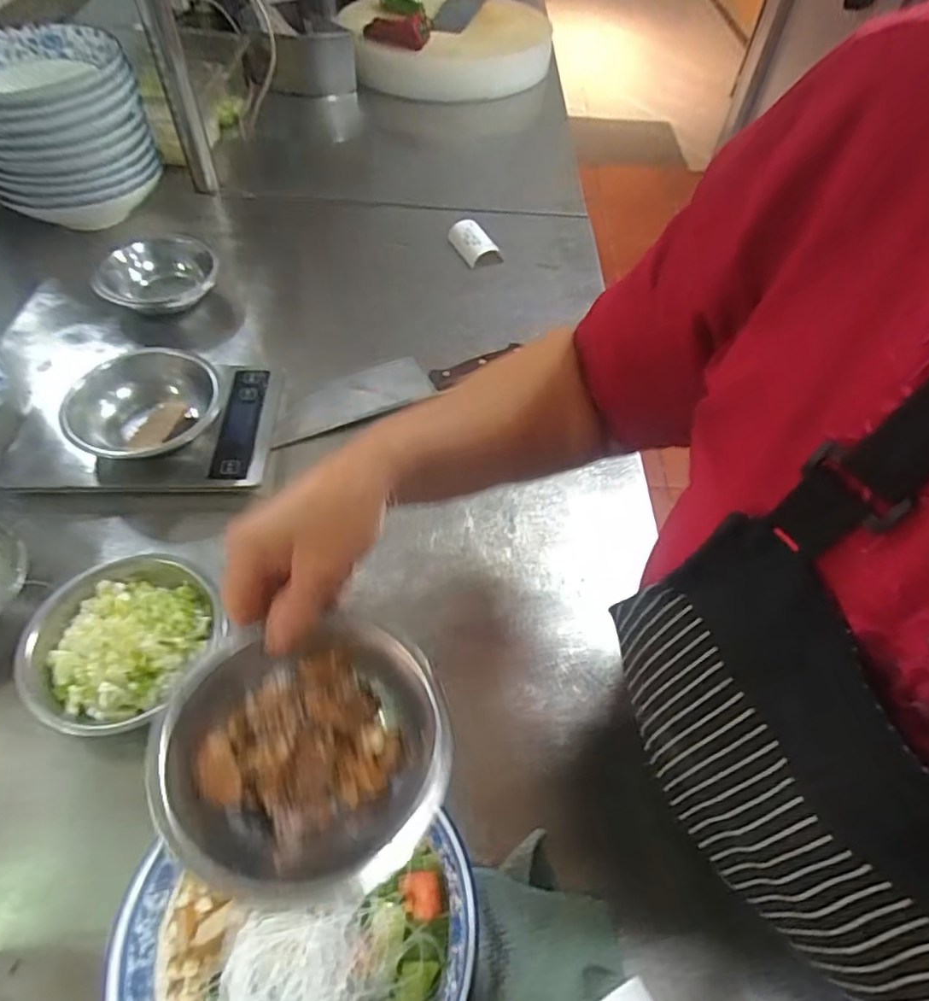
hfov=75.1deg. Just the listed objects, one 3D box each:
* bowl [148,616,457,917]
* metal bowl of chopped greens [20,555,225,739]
[{"bbox_3d":[-0.075,0.117,0.290,0.128,0.039,0.128,1,54,-1],"label":"bowl"},{"bbox_3d":[-0.250,0.102,0.441,0.128,0.051,0.127,2,57,-2],"label":"metal bowl of chopped greens"}]

